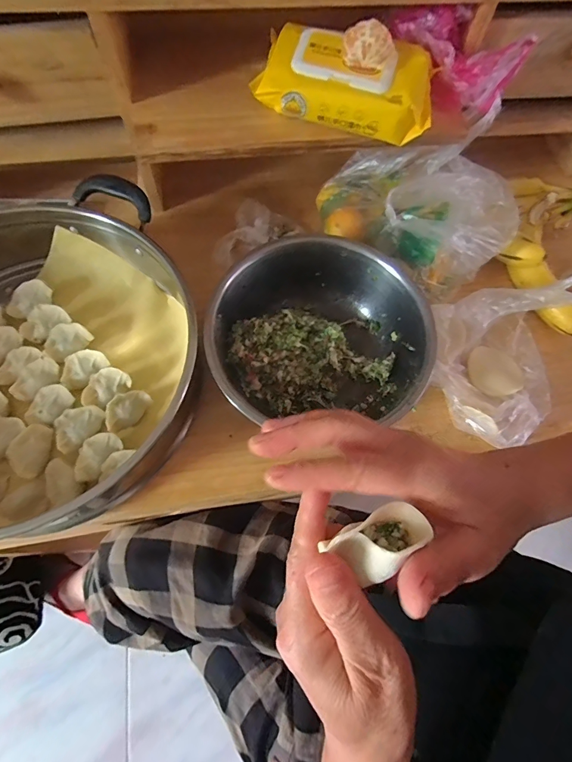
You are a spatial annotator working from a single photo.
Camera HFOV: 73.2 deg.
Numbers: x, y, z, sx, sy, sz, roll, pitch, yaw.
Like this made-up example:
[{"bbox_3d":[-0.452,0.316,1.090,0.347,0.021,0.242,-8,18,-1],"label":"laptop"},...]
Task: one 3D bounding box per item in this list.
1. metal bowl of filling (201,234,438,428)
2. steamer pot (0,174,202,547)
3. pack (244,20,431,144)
[{"bbox_3d":[0.032,-0.050,0.419,0.210,0.081,0.192,1,67,-3],"label":"metal bowl of filling"},{"bbox_3d":[-0.255,-0.023,0.391,0.329,0.102,0.316,1,67,-3],"label":"steamer pot"},{"bbox_3d":[0.060,-0.297,0.382,0.168,0.047,0.082,14,67,3],"label":"pack"}]

